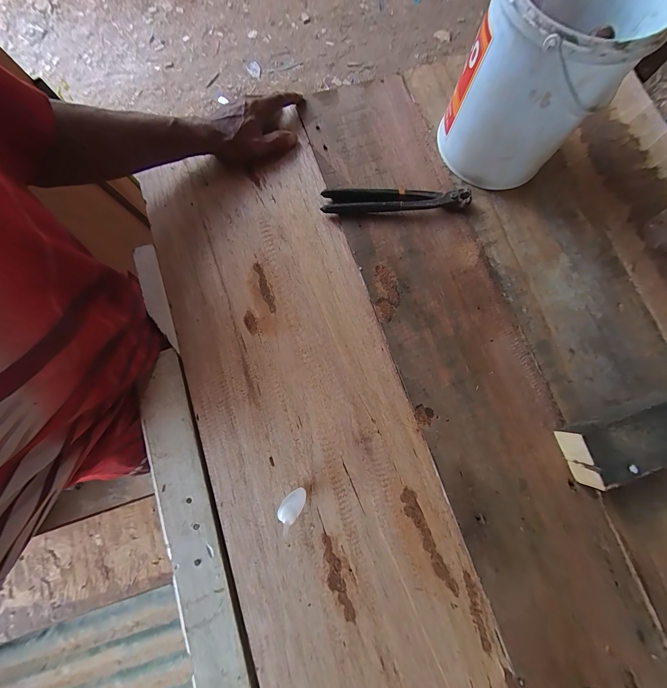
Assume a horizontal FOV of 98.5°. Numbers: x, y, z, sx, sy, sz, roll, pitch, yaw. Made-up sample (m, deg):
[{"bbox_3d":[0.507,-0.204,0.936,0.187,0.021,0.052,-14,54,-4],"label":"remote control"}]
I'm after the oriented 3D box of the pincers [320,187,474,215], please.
[{"bbox_3d":[0.093,-0.220,0.436,0.215,0.019,0.039,-4,79,-1],"label":"pincers"}]

